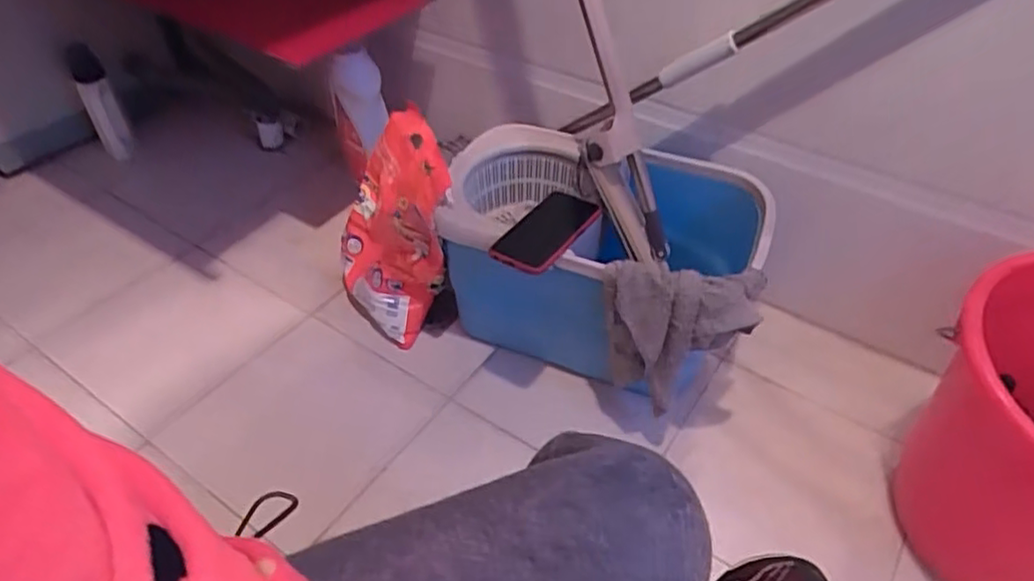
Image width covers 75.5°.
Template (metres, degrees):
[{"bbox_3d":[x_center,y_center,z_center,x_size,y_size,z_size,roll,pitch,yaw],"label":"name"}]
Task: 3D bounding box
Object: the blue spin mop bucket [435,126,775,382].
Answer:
[{"bbox_3d":[0.104,-0.042,1.007,0.462,0.269,0.263,15,46,16],"label":"blue spin mop bucket"}]

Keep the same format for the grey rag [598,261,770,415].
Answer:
[{"bbox_3d":[0.202,0.053,0.845,0.190,0.170,0.095,5,44,7],"label":"grey rag"}]

